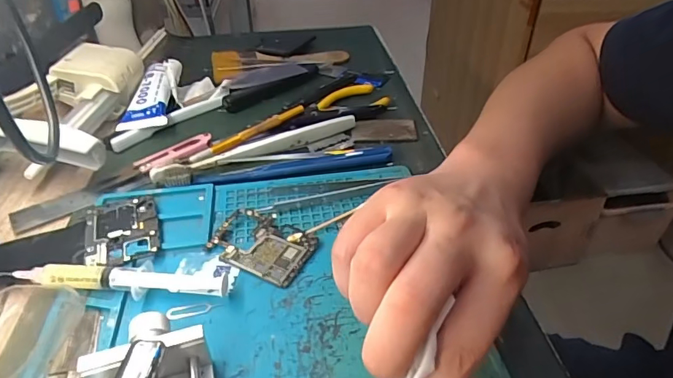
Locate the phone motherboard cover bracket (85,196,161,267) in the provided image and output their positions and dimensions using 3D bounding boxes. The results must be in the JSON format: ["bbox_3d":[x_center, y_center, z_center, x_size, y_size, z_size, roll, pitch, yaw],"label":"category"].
[{"bbox_3d":[-0.150,0.029,0.323,0.047,0.004,0.066,-15,41,-16],"label":"phone motherboard cover bracket"}]

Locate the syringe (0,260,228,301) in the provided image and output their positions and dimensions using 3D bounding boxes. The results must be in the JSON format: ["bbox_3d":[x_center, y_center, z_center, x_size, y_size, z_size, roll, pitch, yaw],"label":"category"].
[{"bbox_3d":[-0.137,0.055,0.282,0.133,0.014,0.021,0,38,-2],"label":"syringe"}]

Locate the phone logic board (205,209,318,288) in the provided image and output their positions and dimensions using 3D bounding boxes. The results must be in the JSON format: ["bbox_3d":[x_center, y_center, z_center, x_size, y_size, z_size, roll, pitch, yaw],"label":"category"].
[{"bbox_3d":[-0.050,0.036,0.315,0.070,0.006,0.051,23,43,25],"label":"phone logic board"}]

